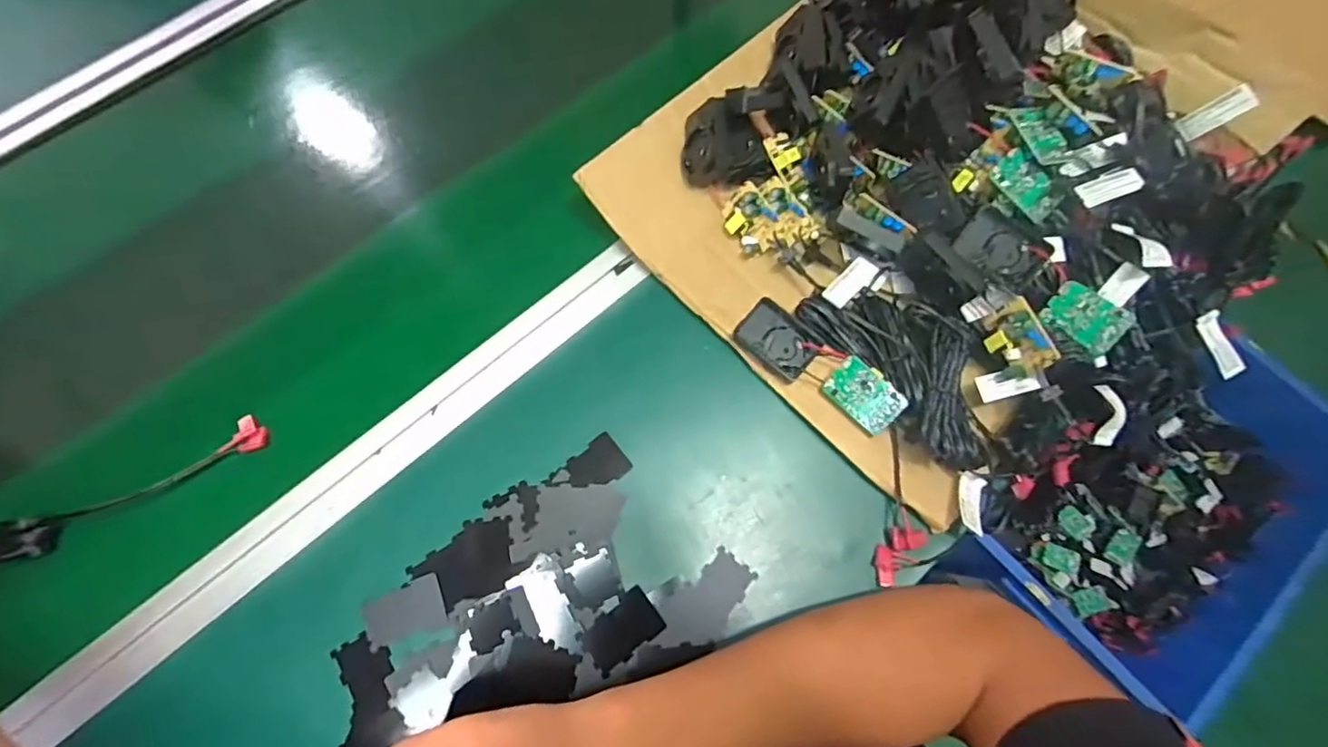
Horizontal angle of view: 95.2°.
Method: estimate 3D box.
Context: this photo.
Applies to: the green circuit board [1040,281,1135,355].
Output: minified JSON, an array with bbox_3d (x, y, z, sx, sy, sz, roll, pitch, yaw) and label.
[{"bbox_3d":[0.297,-0.038,0.424,0.053,0.034,0.012,32,31,6],"label":"green circuit board"}]

